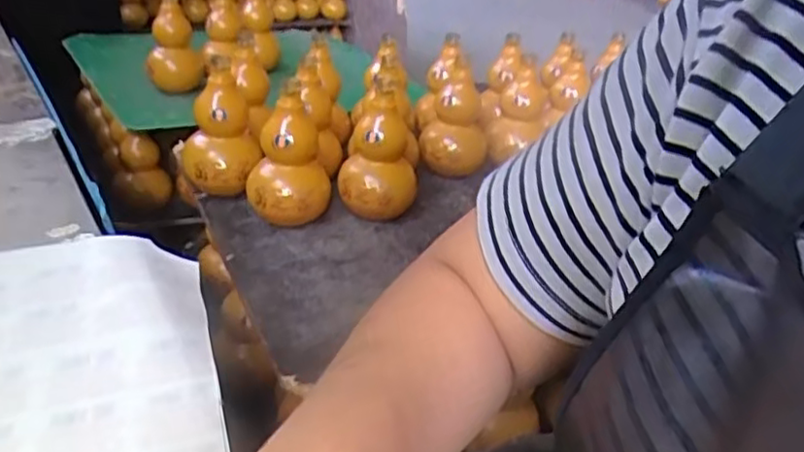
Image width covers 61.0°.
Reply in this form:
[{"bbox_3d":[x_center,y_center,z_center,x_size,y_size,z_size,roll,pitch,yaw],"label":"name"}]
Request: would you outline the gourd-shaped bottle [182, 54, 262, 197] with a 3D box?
[{"bbox_3d":[-0.232,-0.122,0.870,0.093,0.169,0.079,-5,30,-21],"label":"gourd-shaped bottle"}]

